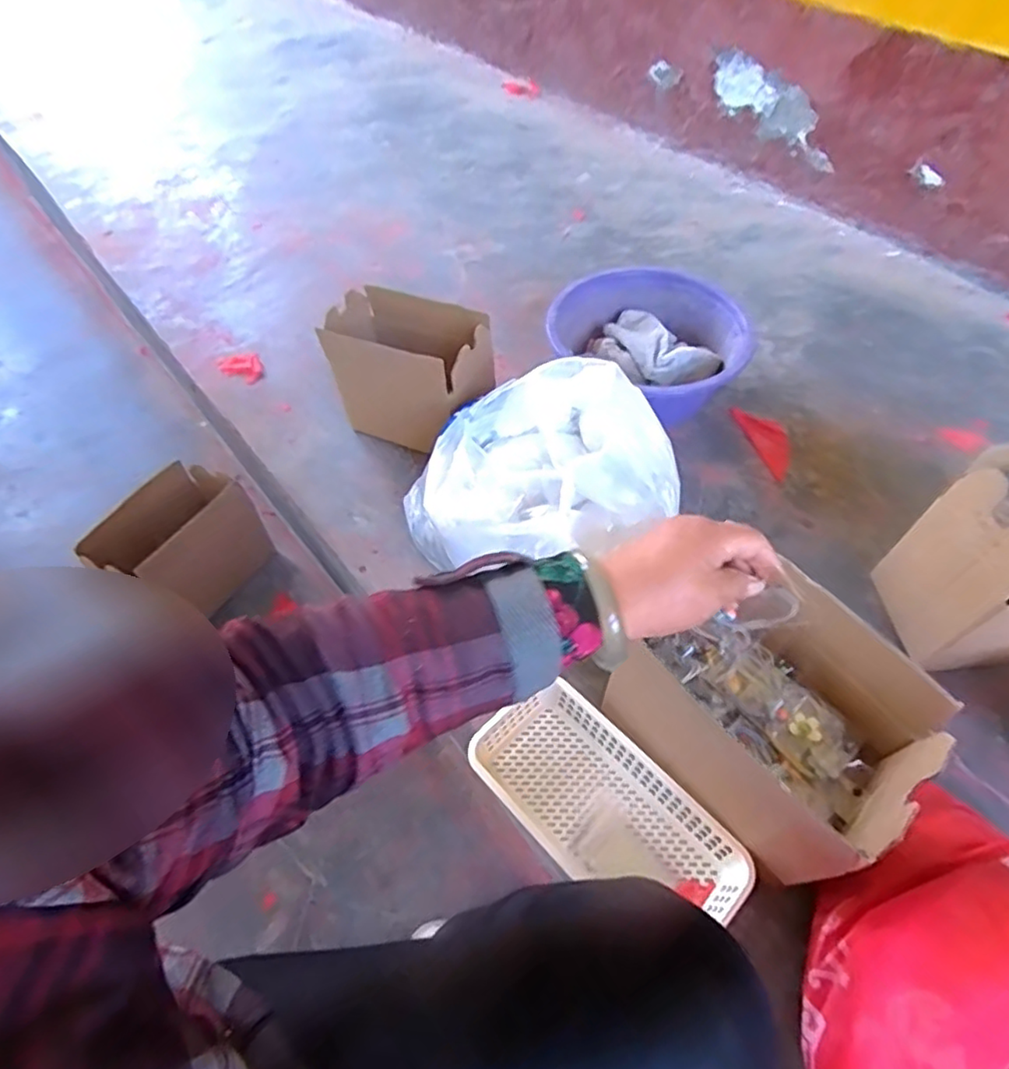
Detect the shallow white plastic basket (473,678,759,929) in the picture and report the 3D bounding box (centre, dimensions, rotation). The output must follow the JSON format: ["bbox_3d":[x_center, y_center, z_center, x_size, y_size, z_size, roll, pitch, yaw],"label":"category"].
[{"bbox_3d":[0.097,0.268,0.602,0.263,0.056,0.127,38,63,24],"label":"shallow white plastic basket"}]

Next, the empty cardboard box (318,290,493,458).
[{"bbox_3d":[-0.122,-0.198,0.837,0.223,0.190,0.127,18,57,13],"label":"empty cardboard box"}]

